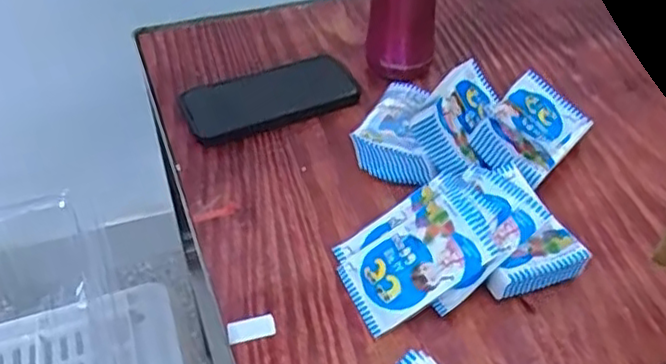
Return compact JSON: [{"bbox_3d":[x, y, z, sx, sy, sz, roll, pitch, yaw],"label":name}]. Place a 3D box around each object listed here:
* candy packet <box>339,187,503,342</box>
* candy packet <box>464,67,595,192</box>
[{"bbox_3d":[0.059,0.054,0.474,0.107,0.012,0.063,-34,57,1],"label":"candy packet"},{"bbox_3d":[0.171,-0.044,0.575,0.071,0.013,0.104,41,58,11],"label":"candy packet"}]

